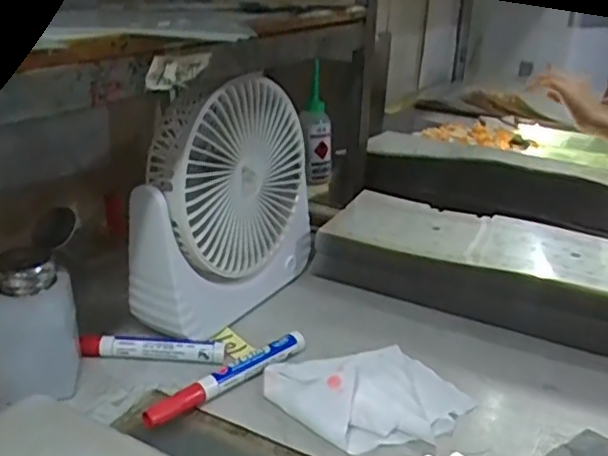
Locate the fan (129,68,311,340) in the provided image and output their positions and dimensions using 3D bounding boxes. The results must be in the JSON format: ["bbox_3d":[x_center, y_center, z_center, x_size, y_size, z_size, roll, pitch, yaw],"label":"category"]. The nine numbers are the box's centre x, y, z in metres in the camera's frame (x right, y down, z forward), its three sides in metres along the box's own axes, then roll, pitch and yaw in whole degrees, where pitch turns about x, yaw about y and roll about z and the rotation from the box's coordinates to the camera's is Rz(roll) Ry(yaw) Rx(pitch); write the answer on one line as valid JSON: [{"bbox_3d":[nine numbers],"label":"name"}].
[{"bbox_3d":[-0.063,-0.021,0.534,0.073,0.197,0.189,14,24,25],"label":"fan"}]

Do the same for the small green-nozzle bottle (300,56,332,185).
[{"bbox_3d":[0.017,-0.137,0.856,0.042,0.159,0.034,8,22,13],"label":"small green-nozzle bottle"}]

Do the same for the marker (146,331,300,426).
[{"bbox_3d":[-0.053,0.109,0.458,0.015,0.018,0.142,22,29,39],"label":"marker"}]

